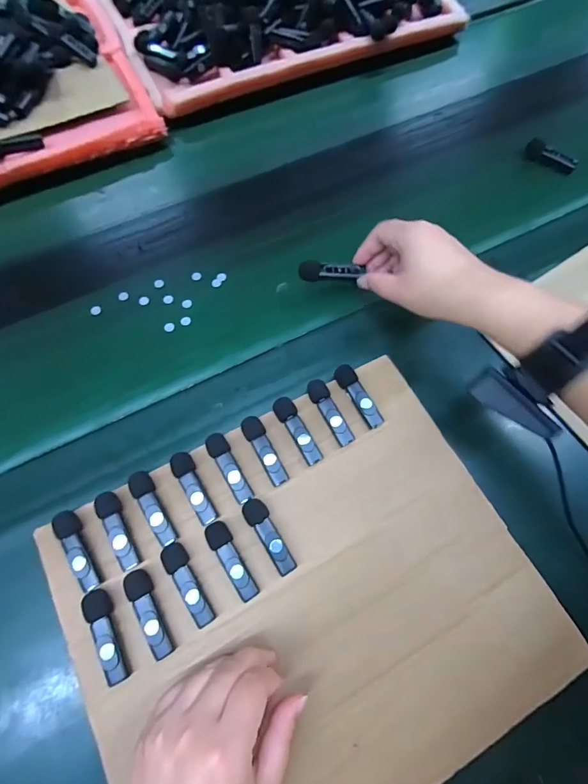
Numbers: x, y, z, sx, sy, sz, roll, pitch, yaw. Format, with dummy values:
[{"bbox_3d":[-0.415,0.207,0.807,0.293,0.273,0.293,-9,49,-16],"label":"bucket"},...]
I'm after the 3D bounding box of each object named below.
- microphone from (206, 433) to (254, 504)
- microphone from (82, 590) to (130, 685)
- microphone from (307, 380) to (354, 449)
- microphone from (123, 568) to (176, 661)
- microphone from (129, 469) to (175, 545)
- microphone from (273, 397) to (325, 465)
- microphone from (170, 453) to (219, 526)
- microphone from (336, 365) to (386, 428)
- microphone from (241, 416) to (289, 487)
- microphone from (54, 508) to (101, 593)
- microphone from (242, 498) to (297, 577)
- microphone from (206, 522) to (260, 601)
[{"bbox_3d":[-0.055,0.064,0.345,0.018,0.010,0.065,-31,70,-12],"label":"microphone"},{"bbox_3d":[-0.141,0.182,0.299,0.016,0.019,0.065,-22,68,-9],"label":"microphone"},{"bbox_3d":[0.033,0.018,0.366,0.019,0.011,0.066,-22,68,-9],"label":"microphone"},{"bbox_3d":[-0.111,0.169,0.306,0.016,0.021,0.065,-26,69,-10],"label":"microphone"},{"bbox_3d":[-0.118,0.096,0.330,0.017,0.012,0.065,-26,69,-11],"label":"microphone"},{"bbox_3d":[0.003,0.034,0.358,0.020,0.011,0.067,-25,69,-10],"label":"microphone"},{"bbox_3d":[-0.085,0.081,0.338,0.017,0.012,0.063,-26,69,-10],"label":"microphone"},{"bbox_3d":[0.060,0.004,0.373,0.019,0.015,0.065,-26,69,-10],"label":"microphone"},{"bbox_3d":[-0.026,0.051,0.351,0.019,0.011,0.063,-26,69,-11],"label":"microphone"},{"bbox_3d":[-0.172,0.124,0.316,0.017,0.016,0.065,-31,70,-12],"label":"microphone"},{"bbox_3d":[-0.019,0.118,0.330,0.019,0.017,0.064,-32,70,-13],"label":"microphone"},{"bbox_3d":[-0.050,0.135,0.322,0.018,0.017,0.065,-31,70,-12],"label":"microphone"}]

